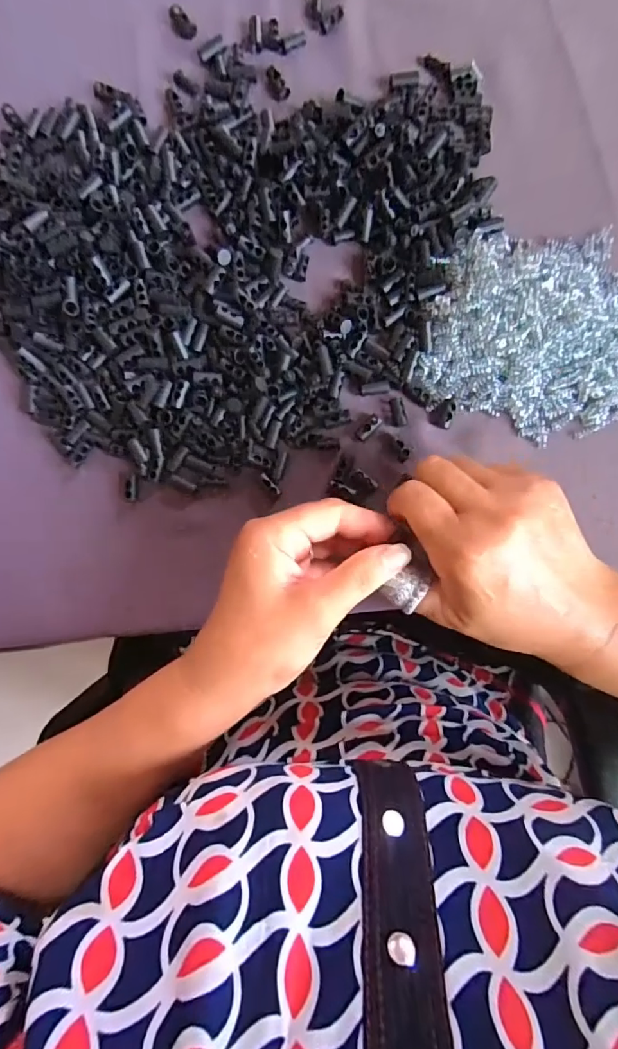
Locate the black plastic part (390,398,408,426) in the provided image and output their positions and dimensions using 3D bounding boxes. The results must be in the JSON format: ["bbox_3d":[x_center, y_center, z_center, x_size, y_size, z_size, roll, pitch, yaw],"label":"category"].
[{"bbox_3d":[0.059,-0.073,0.318,0.010,0.005,0.018,-13,87,3],"label":"black plastic part"}]

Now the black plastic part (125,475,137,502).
[{"bbox_3d":[-0.117,-0.023,0.324,0.009,0.006,0.018,11,106,4],"label":"black plastic part"}]

